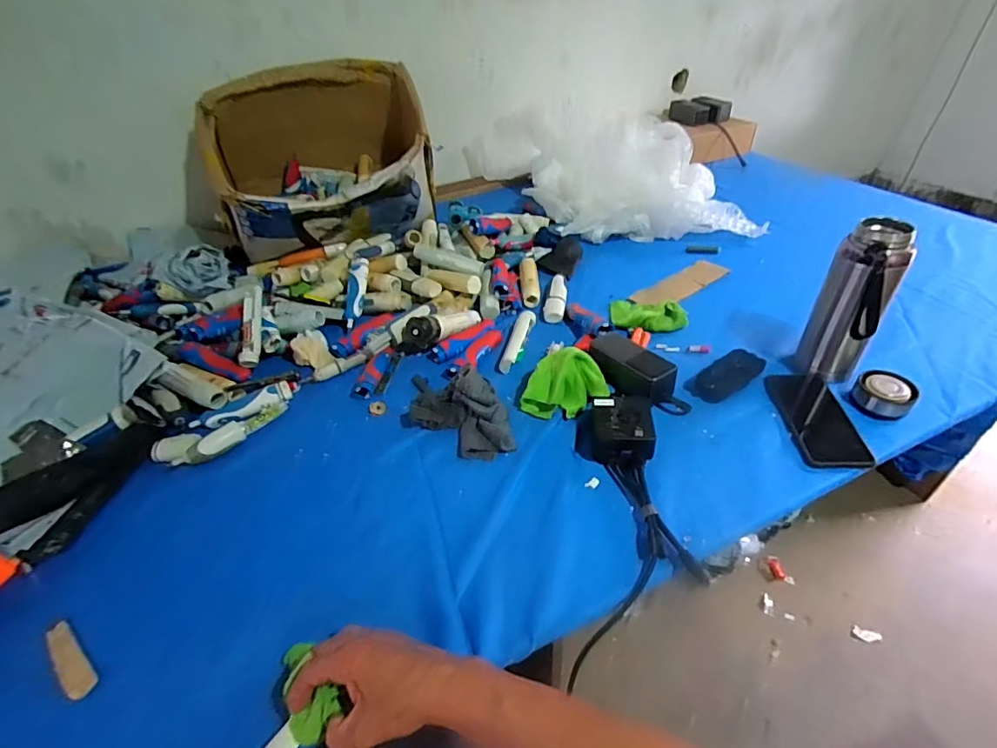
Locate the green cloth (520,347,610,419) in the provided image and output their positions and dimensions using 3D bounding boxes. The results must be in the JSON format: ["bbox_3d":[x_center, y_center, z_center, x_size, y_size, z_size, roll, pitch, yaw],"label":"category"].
[{"bbox_3d":[0.094,0.014,0.686,0.119,0.065,0.079,3,40,10],"label":"green cloth"}]

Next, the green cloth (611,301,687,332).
[{"bbox_3d":[0.254,-0.104,0.827,0.123,0.032,0.079,6,41,14],"label":"green cloth"}]

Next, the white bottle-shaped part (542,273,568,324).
[{"bbox_3d":[0.104,-0.138,0.884,0.038,0.023,0.130,3,40,10],"label":"white bottle-shaped part"}]

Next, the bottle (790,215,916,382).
[{"bbox_3d":[0.463,-0.086,0.640,0.078,0.213,0.068,25,49,32],"label":"bottle"}]

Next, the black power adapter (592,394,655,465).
[{"bbox_3d":[0.157,0.071,0.619,0.072,0.046,0.080,1,40,8],"label":"black power adapter"}]

